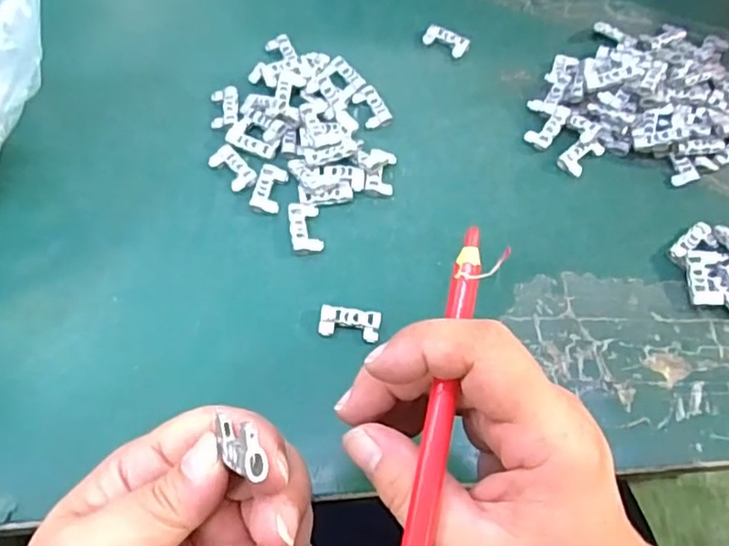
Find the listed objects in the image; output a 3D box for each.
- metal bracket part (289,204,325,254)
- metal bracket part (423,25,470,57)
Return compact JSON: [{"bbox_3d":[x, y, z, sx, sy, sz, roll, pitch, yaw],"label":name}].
[{"bbox_3d":[-0.032,-0.025,0.339,0.017,0.004,0.031,-7,62,-7],"label":"metal bracket part"},{"bbox_3d":[0.055,-0.157,0.414,0.031,0.007,0.016,28,64,12],"label":"metal bracket part"}]

